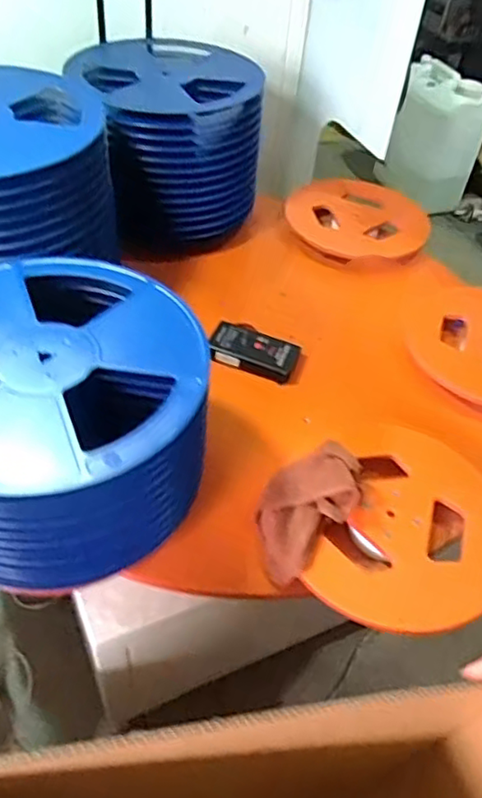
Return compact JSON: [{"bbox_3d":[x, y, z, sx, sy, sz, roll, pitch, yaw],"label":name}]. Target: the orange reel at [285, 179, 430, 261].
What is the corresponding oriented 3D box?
[{"bbox_3d":[0.220,-0.340,1.198,0.270,0.048,0.225,11,47,4],"label":"orange reel"}]

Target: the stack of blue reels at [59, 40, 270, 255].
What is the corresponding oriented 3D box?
[{"bbox_3d":[-0.134,-0.445,1.089,0.299,0.243,0.304,-21,53,-24],"label":"stack of blue reels"}]

